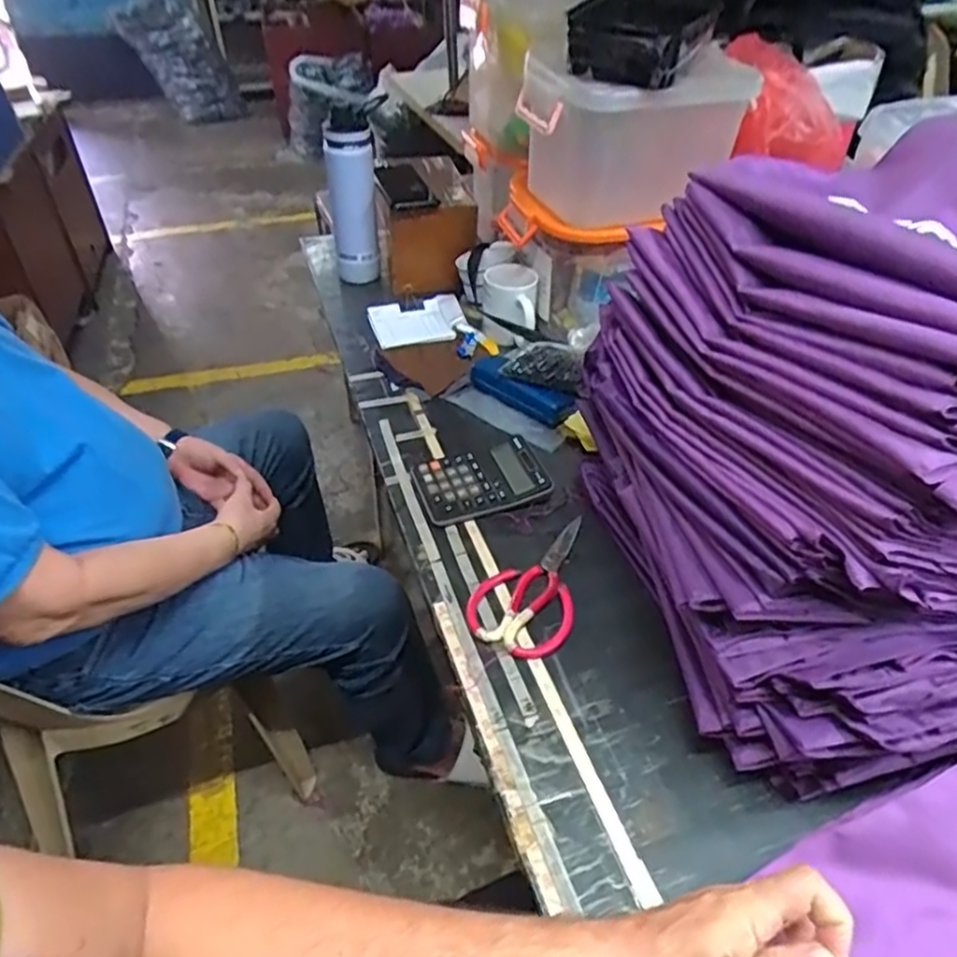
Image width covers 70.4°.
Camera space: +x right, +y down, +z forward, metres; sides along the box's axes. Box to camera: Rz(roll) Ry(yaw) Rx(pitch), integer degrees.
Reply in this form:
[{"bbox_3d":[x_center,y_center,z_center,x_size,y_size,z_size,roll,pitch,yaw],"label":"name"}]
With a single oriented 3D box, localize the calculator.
[{"bbox_3d":[0.005,-0.004,0.784,0.148,0.017,0.104,-14,43,-15],"label":"calculator"}]

